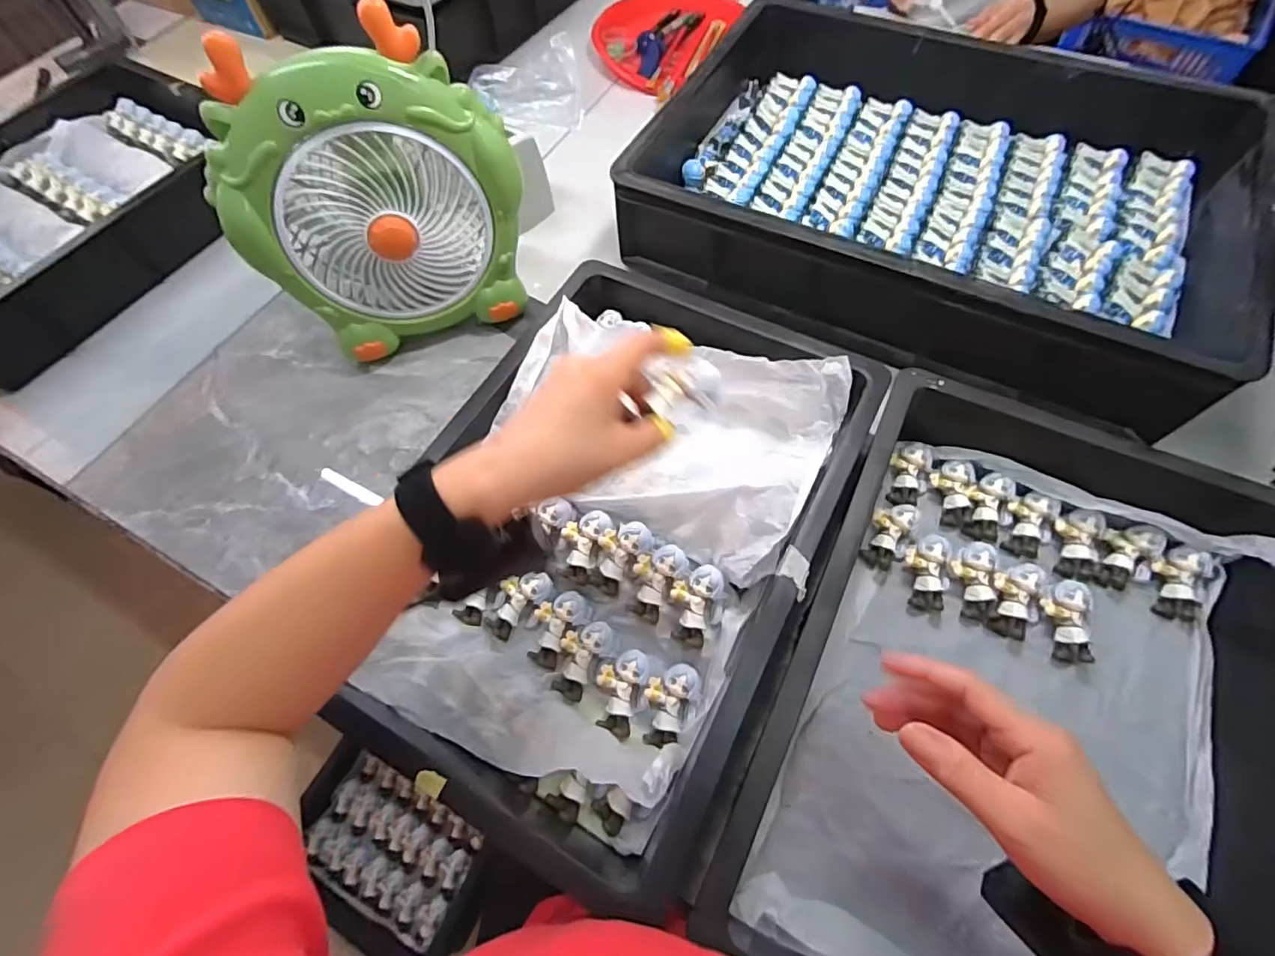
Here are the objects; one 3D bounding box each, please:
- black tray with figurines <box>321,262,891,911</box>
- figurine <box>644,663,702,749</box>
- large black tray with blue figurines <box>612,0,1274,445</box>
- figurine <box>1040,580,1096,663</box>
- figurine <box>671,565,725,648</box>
[{"bbox_3d":[-0.021,0.029,0.456,0.326,0.098,0.447,25,67,14],"label":"black tray with figurines"},{"bbox_3d":[0.023,0.173,0.425,0.036,0.019,0.062,26,67,15],"label":"figurine"},{"bbox_3d":[0.317,-0.320,0.619,0.574,0.119,0.396,26,67,15],"label":"large black tray with blue figurines"},{"bbox_3d":[0.342,0.113,0.438,0.035,0.018,0.062,8,76,6],"label":"figurine"},{"bbox_3d":[0.048,0.100,0.443,0.038,0.029,0.061,6,90,13],"label":"figurine"}]

